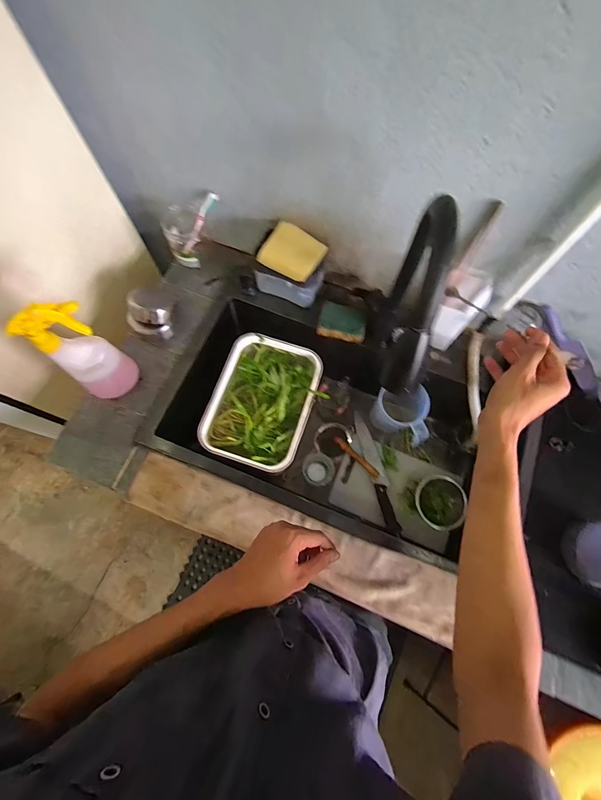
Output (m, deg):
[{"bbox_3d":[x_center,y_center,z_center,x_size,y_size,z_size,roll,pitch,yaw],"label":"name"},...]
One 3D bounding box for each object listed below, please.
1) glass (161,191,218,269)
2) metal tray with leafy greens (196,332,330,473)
[{"bbox_3d":[-0.232,-0.372,0.741,0.121,0.130,0.092,-9,72,-5],"label":"glass"},{"bbox_3d":[-0.078,0.003,0.739,0.203,0.063,0.273,19,72,4],"label":"metal tray with leafy greens"}]

